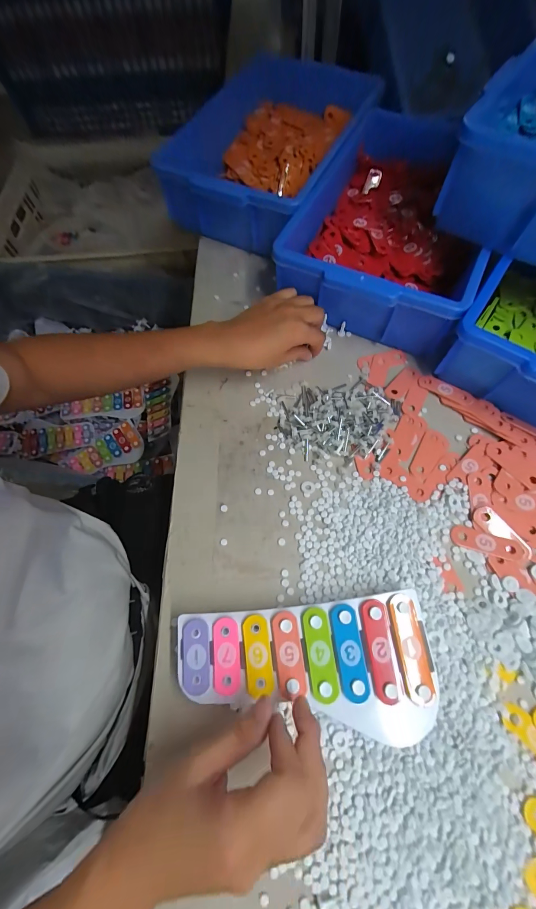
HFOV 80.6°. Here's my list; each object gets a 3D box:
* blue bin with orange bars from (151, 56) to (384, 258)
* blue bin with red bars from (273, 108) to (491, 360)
[{"bbox_3d":[0.013,-0.481,0.507,0.213,0.115,0.368,23,72,11],"label":"blue bin with orange bars"},{"bbox_3d":[0.183,-0.321,0.456,0.247,0.092,0.340,26,72,12],"label":"blue bin with red bars"}]

